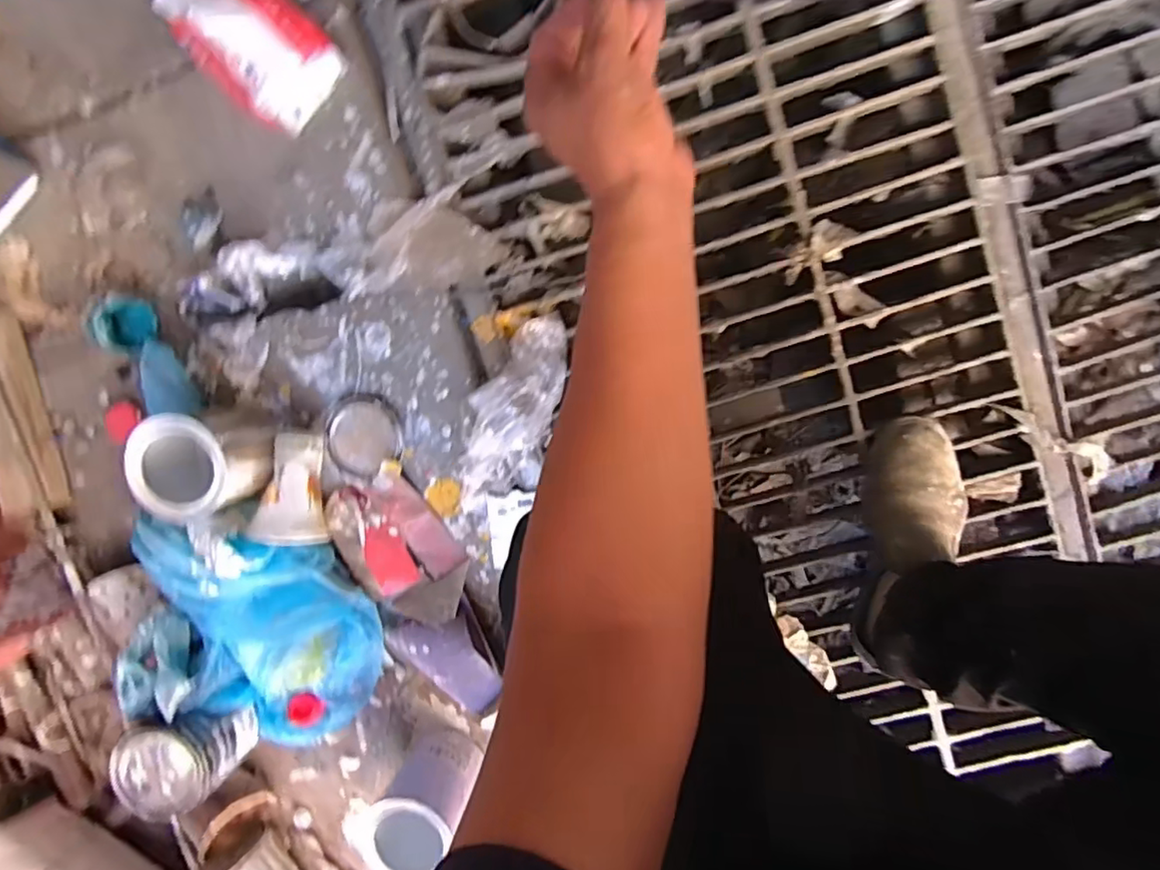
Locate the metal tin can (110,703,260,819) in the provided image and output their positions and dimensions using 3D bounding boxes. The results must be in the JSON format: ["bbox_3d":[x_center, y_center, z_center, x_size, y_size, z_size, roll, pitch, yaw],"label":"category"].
[{"bbox_3d":[-0.455,0.363,0.720,0.105,0.108,0.101,0,97,3],"label":"metal tin can"}]

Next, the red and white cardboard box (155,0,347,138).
[{"bbox_3d":[-0.354,-0.421,0.651,0.184,0.070,0.116,43,97,-3],"label":"red and white cardboard box"}]

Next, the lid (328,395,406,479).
[{"bbox_3d":[-0.259,0.003,0.741,0.090,0.010,0.097,-5,97,4],"label":"lid"}]

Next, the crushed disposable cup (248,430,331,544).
[{"bbox_3d":[-0.338,0.065,0.718,0.065,0.076,0.127,-5,97,4],"label":"crushed disposable cup"}]

